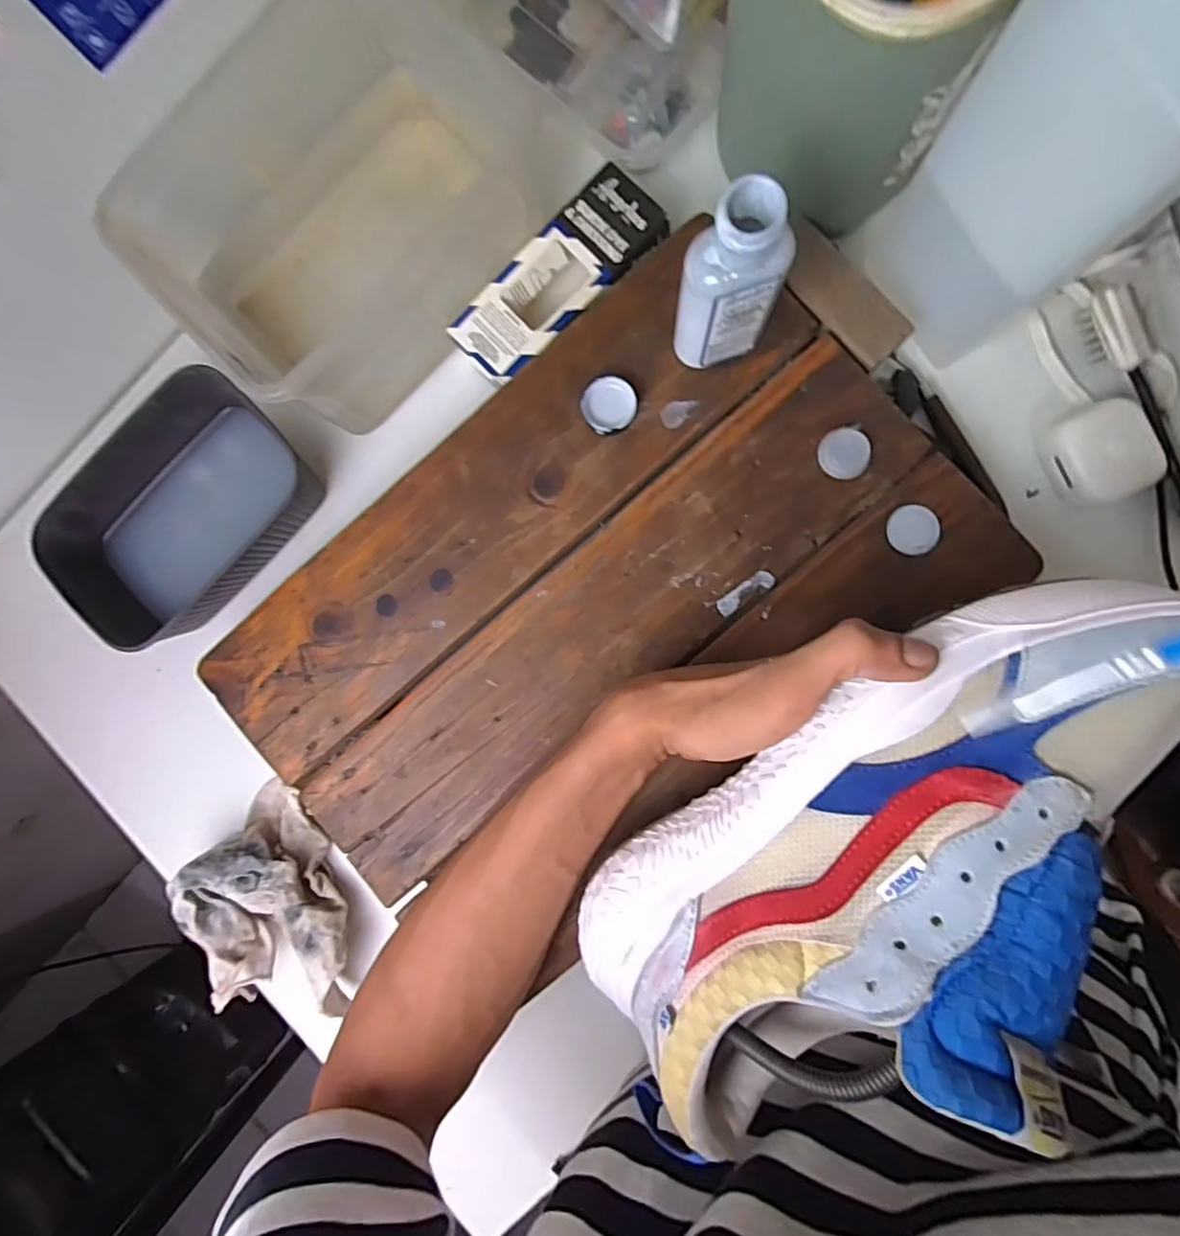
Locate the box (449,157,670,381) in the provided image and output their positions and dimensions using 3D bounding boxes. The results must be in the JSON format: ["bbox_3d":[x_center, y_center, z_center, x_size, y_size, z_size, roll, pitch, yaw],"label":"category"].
[{"bbox_3d":[-0.019,-0.205,0.362,0.139,0.025,0.053,-43,86,3],"label":"box"}]

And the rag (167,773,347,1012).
[{"bbox_3d":[-0.203,0.181,0.371,0.085,0.046,0.138,-16,88,4],"label":"rag"}]

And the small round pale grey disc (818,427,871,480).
[{"bbox_3d":[0.142,-0.092,0.326,0.027,0.005,0.027,0,89,5],"label":"small round pale grey disc"}]

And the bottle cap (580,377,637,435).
[{"bbox_3d":[0.011,-0.121,0.333,0.030,0.014,0.030,0,89,5],"label":"bottle cap"}]

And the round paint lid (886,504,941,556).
[{"bbox_3d":[0.179,-0.049,0.322,0.027,0.004,0.026,0,89,5],"label":"round paint lid"}]

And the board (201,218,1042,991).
[{"bbox_3d":[0.000,-0.005,0.339,0.399,0.015,0.269,-43,84,2],"label":"board"}]

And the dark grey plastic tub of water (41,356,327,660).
[{"bbox_3d":[-0.260,-0.066,0.383,0.163,0.062,0.120,-43,86,3],"label":"dark grey plastic tub of water"}]

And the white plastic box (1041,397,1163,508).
[{"bbox_3d":[0.294,-0.095,0.340,0.050,0.023,0.057,-27,87,4],"label":"white plastic box"}]

